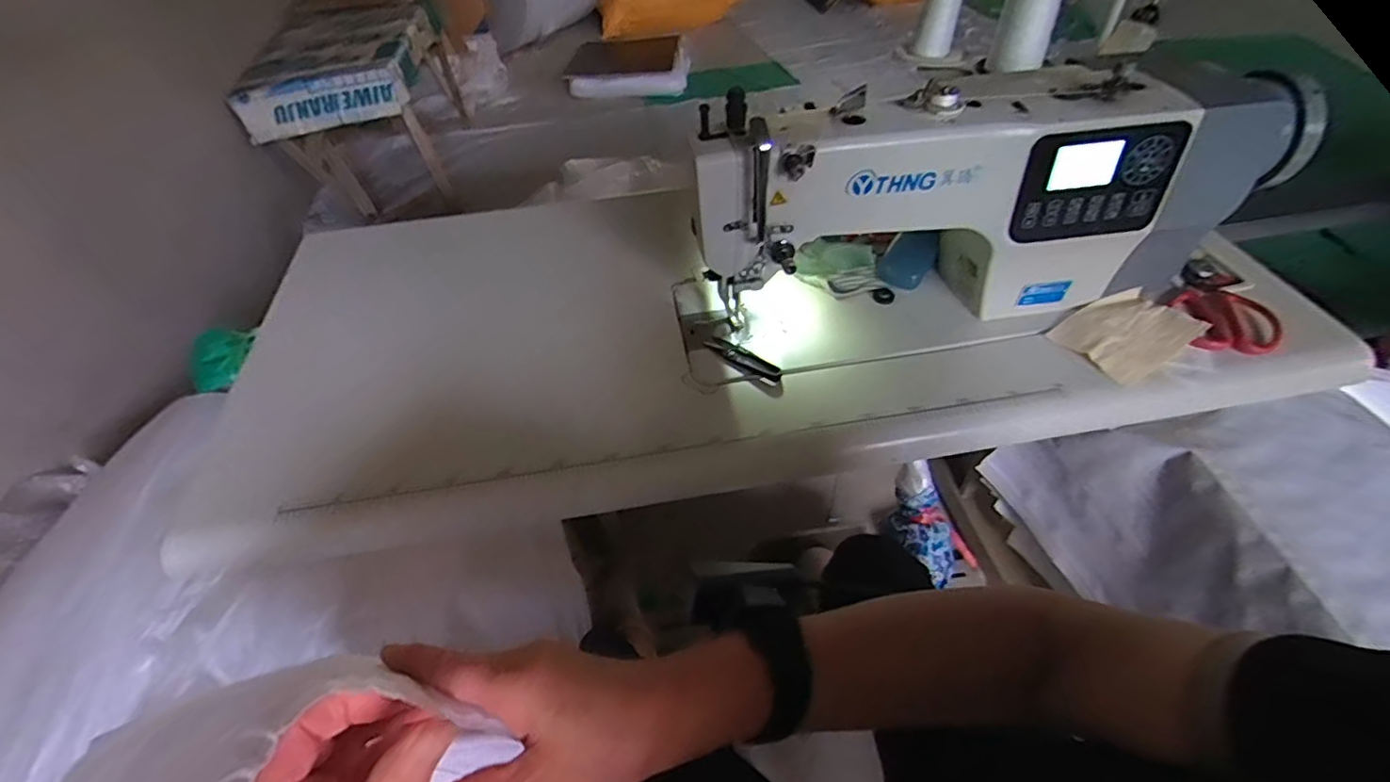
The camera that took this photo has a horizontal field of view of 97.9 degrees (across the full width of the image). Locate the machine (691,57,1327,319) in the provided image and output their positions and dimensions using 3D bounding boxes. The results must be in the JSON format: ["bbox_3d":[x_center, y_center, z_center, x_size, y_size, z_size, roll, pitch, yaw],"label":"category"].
[{"bbox_3d":[0.285,-0.198,0.622,0.566,0.218,0.156,-10,49,-5],"label":"machine"}]

